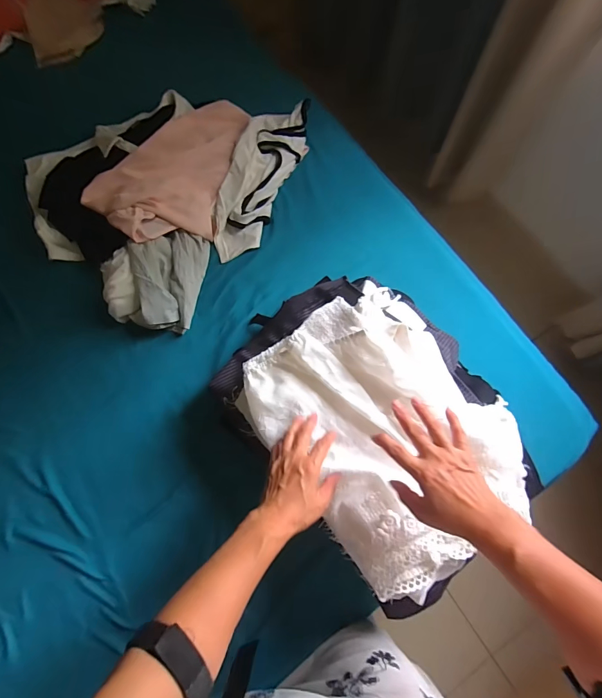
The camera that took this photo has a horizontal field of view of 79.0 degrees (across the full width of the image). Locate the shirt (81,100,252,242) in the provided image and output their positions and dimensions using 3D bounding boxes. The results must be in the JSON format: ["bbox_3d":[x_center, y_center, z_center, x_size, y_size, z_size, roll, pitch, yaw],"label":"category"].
[{"bbox_3d":[-0.254,-0.403,0.799,0.270,0.059,0.399,38,80,8],"label":"shirt"}]

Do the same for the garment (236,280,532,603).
[{"bbox_3d":[0.122,0.103,0.524,0.317,0.093,0.378,-37,80,-8],"label":"garment"}]

